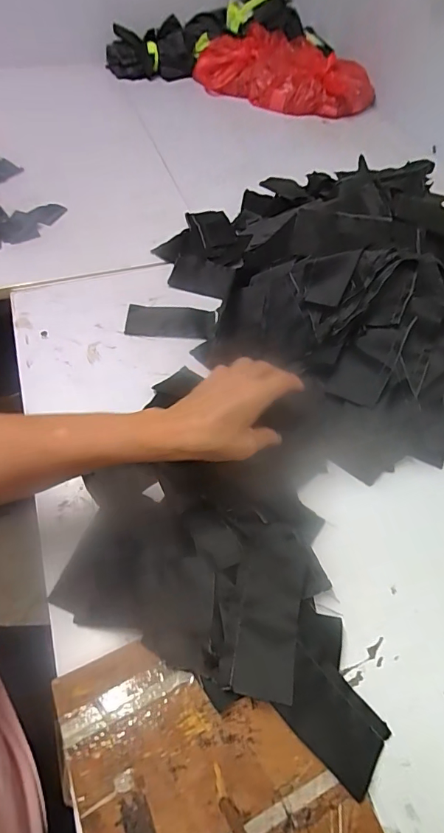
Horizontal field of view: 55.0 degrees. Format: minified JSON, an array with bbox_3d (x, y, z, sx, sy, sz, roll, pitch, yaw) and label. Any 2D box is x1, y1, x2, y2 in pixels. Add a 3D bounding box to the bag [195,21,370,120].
[{"bbox_3d":[0.142,-0.830,1.041,0.429,0.112,0.183,32,58,17],"label":"bag"}]

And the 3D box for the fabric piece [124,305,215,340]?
[{"bbox_3d":[-0.068,-0.127,0.565,0.115,0.004,0.059,3,53,-1],"label":"fabric piece"}]

